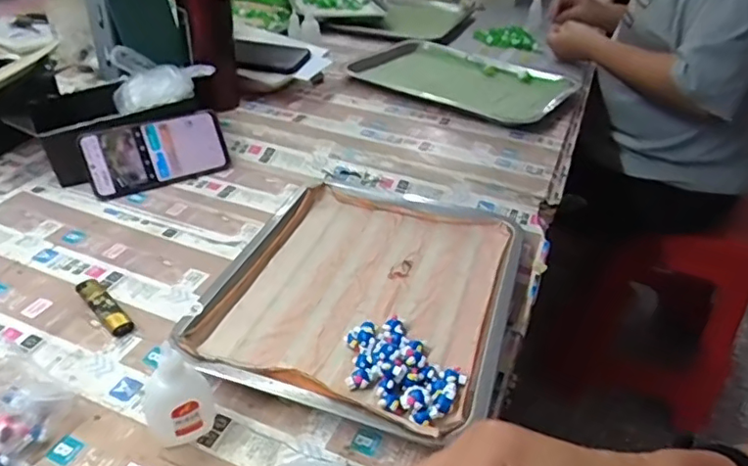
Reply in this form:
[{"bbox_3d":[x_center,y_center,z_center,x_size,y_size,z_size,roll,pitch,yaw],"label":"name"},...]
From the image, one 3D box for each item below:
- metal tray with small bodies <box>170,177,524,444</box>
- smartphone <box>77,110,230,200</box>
[{"bbox_3d":[-0.005,0.049,0.549,0.268,0.030,0.312,13,36,12],"label":"metal tray with small bodies"},{"bbox_3d":[-0.266,-0.099,0.699,0.164,0.082,0.008,-22,11,-28],"label":"smartphone"}]

